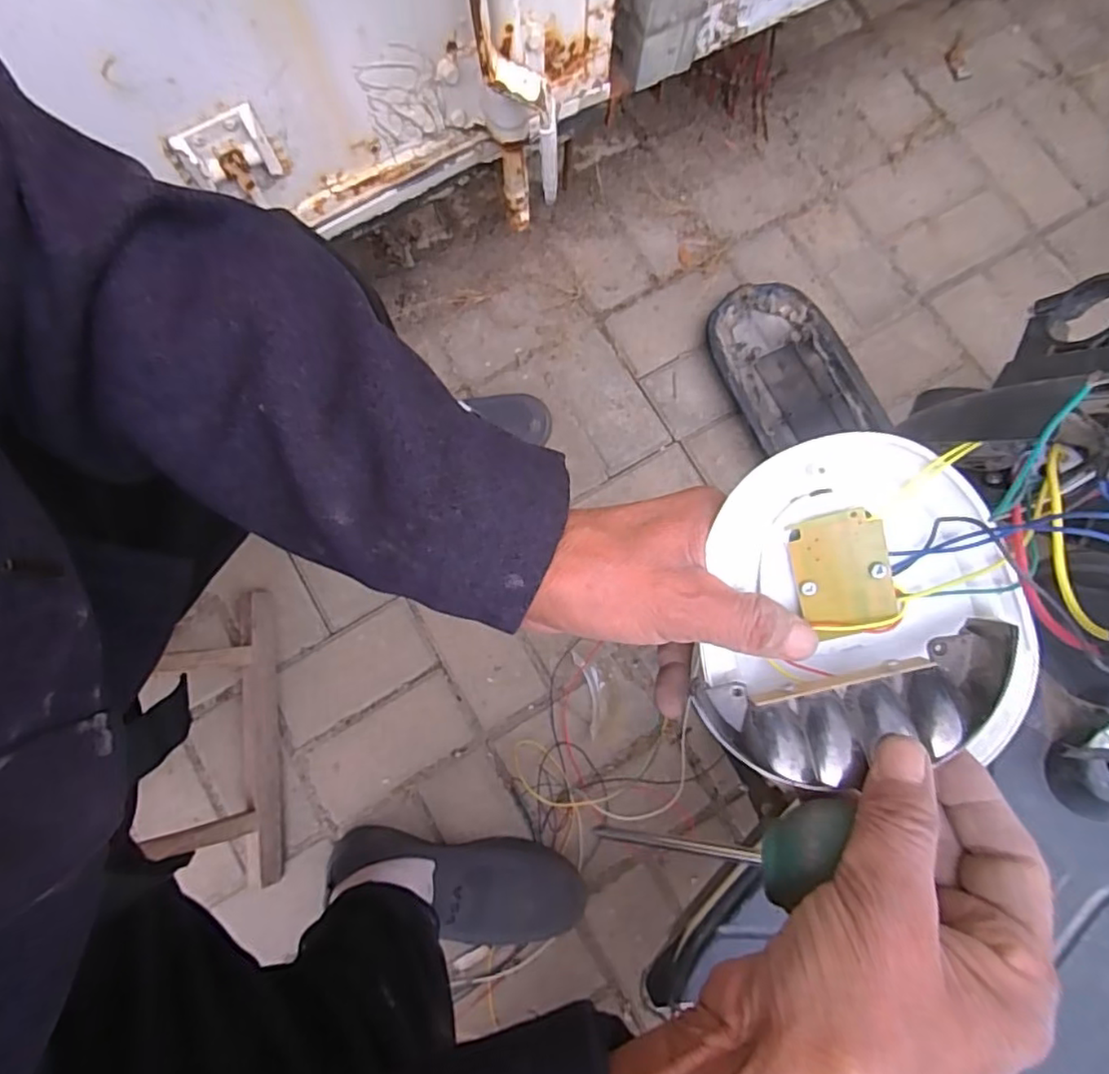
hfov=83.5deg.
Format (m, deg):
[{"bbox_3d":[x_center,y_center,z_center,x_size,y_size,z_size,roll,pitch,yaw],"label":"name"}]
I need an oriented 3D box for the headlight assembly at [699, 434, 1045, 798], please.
[{"bbox_3d":[0.119,0.031,0.235,0.116,0.053,0.119,0,79,0],"label":"headlight assembly"}]

